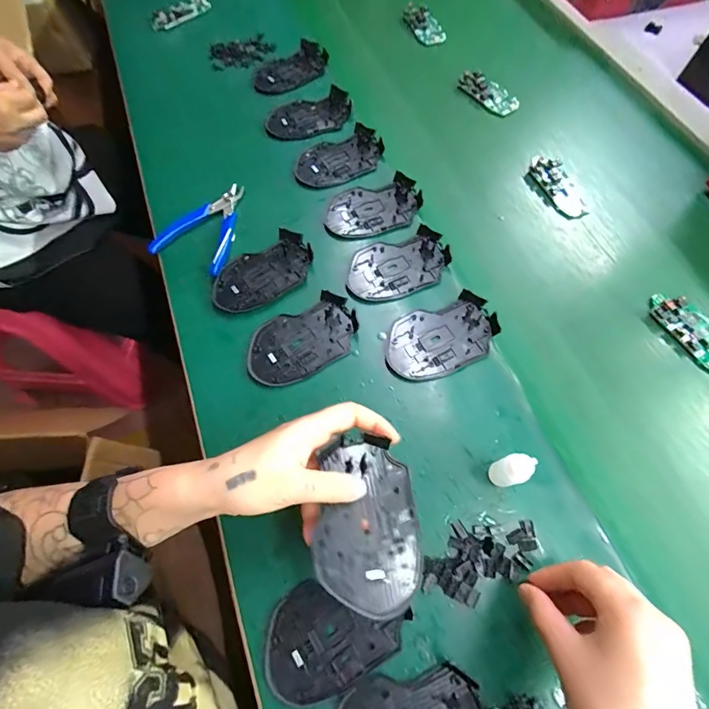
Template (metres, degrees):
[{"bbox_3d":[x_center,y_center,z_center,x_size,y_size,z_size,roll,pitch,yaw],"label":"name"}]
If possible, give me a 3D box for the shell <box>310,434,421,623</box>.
[{"bbox_3d":[0.009,0.120,0.287,0.072,0.011,0.113,3,64,1],"label":"shell"}]

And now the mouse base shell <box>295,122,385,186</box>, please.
[{"bbox_3d":[-0.019,-0.249,0.509,0.110,0.018,0.069,-20,66,-10],"label":"mouse base shell"}]

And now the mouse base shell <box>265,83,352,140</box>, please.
[{"bbox_3d":[-0.060,-0.322,0.541,0.112,0.022,0.066,-14,65,-7],"label":"mouse base shell"}]

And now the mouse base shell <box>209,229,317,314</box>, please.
[{"bbox_3d":[-0.100,-0.090,0.438,0.113,0.012,0.068,-30,68,-14],"label":"mouse base shell"}]

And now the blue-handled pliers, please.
[{"bbox_3d":[-0.178,-0.152,0.467,0.090,0.014,0.128,12,65,5],"label":"blue-handled pliers"}]

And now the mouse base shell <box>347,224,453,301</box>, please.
[{"bbox_3d":[0.048,-0.099,0.439,0.113,0.011,0.073,-18,66,-9],"label":"mouse base shell"}]

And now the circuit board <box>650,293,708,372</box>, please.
[{"bbox_3d":[0.349,-0.024,0.414,0.043,0.012,0.097,-29,68,-13],"label":"circuit board"}]

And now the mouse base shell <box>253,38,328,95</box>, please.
[{"bbox_3d":[-0.095,-0.415,0.587,0.114,0.023,0.068,-36,70,-16],"label":"mouse base shell"}]

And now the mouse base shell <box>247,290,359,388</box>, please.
[{"bbox_3d":[-0.053,-0.015,0.406,0.114,0.016,0.072,-29,68,-13],"label":"mouse base shell"}]

